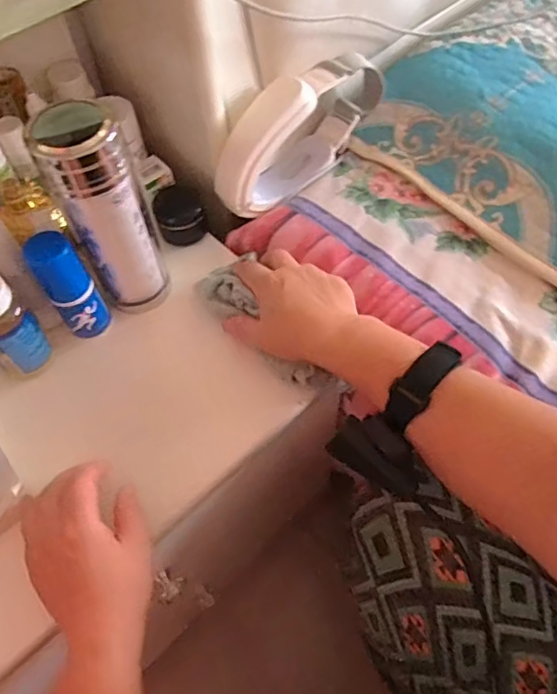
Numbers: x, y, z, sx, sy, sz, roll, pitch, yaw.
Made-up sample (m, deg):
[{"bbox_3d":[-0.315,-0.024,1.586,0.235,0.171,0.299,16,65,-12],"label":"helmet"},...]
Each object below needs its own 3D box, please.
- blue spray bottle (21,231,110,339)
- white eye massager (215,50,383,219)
[{"bbox_3d":[-0.174,-0.050,0.452,0.037,0.093,0.043,-33,63,-16],"label":"blue spray bottle"},{"bbox_3d":[0.023,-0.222,0.530,0.064,0.083,0.203,35,67,21],"label":"white eye massager"}]

